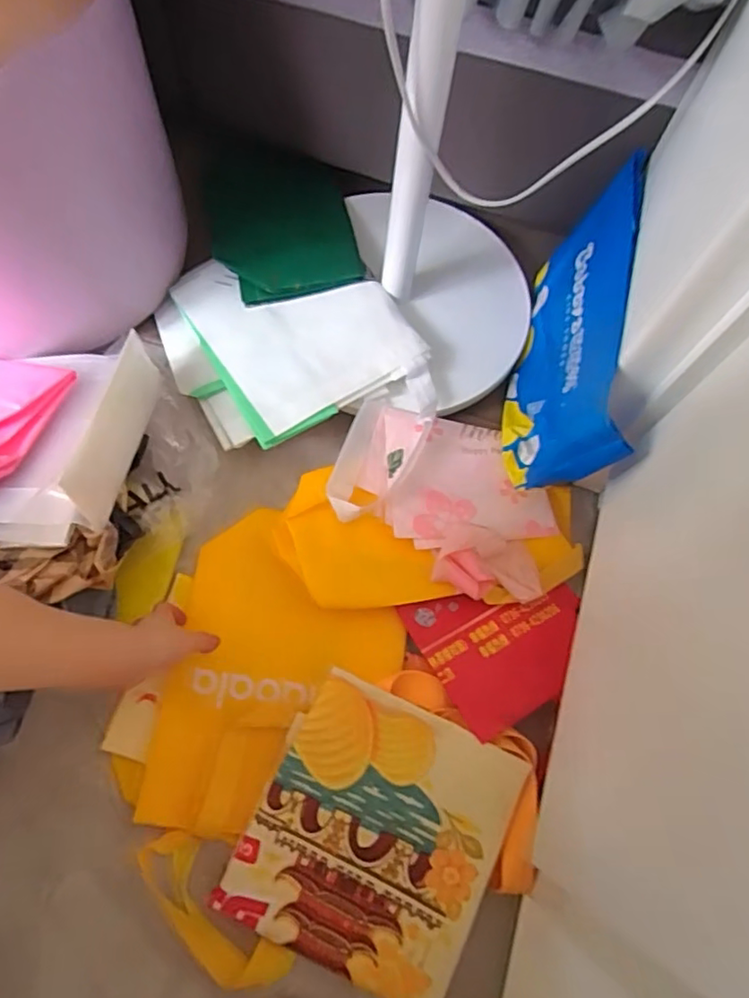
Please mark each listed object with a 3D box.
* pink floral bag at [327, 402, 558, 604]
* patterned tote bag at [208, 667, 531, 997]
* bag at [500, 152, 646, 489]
[{"bbox_3d":[0.081,-0.008,0.648,0.248,0.035,0.174,34,73,9],"label":"pink floral bag"},{"bbox_3d":[0.003,0.302,0.537,0.214,0.037,0.224,24,72,6],"label":"patterned tote bag"},{"bbox_3d":[0.204,-0.172,0.638,0.074,0.171,0.345,11,71,1],"label":"bag"}]

